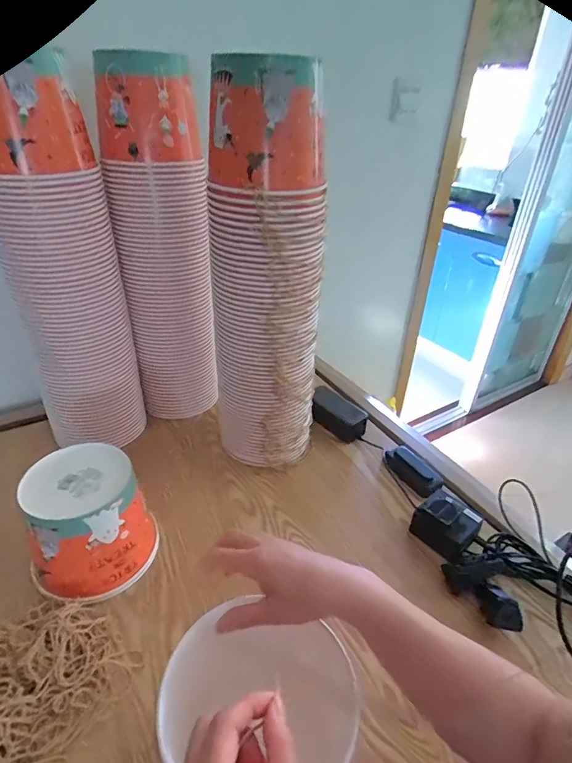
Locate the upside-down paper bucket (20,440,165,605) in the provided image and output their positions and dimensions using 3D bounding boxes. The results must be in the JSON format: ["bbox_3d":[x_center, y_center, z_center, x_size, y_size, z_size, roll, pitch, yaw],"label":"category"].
[{"bbox_3d":[-0.257,0.186,0.564,0.142,0.138,0.134,3,34,-2],"label":"upside-down paper bucket"}]

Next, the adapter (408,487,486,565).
[{"bbox_3d":[0.234,0.215,0.639,0.081,0.060,0.073,29,42,32],"label":"adapter"}]

